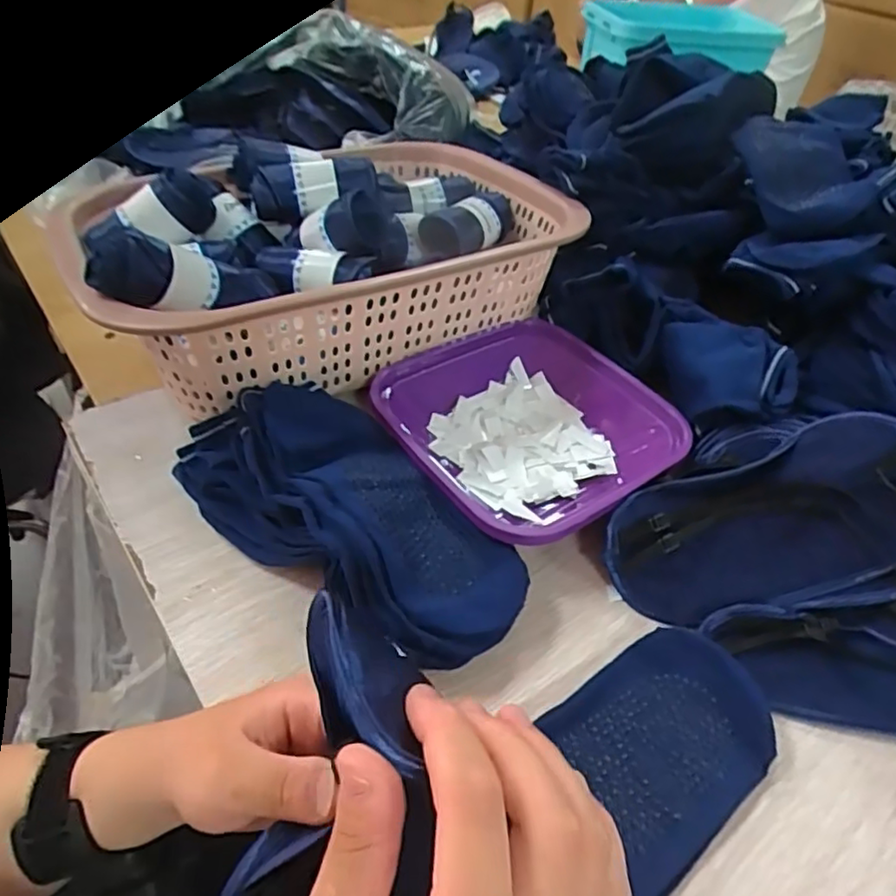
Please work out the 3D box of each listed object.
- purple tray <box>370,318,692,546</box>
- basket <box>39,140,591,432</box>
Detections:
[{"bbox_3d":[0.057,-0.016,0.462,0.182,0.046,0.193,-23,51,-28],"label":"purple tray"},{"bbox_3d":[-0.102,-0.190,0.548,0.396,0.098,0.313,-21,50,-26],"label":"basket"}]

